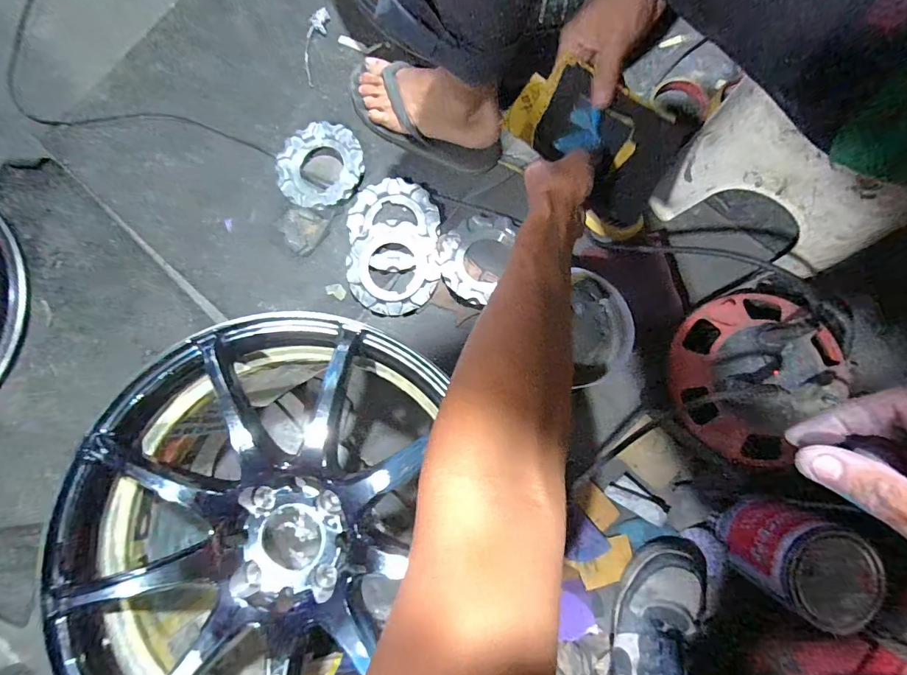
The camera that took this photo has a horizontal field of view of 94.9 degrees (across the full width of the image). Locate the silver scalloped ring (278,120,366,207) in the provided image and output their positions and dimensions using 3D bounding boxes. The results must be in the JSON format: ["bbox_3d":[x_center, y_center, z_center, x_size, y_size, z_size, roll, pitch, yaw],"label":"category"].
[{"bbox_3d":[-0.203,-0.261,0.637,0.130,0.028,0.133,0,83,4],"label":"silver scalloped ring"}]

